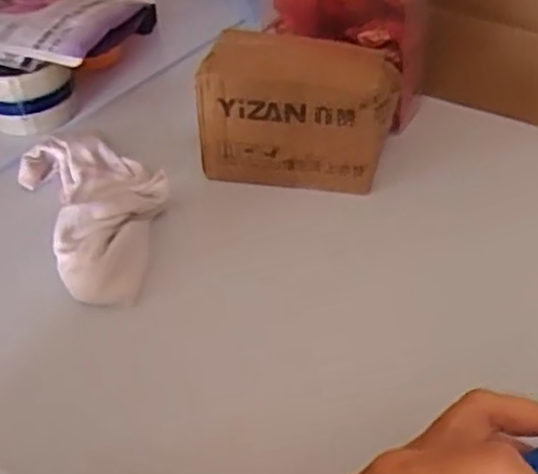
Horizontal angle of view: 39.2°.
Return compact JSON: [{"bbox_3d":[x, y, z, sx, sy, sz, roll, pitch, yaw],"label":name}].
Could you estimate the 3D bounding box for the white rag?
[{"bbox_3d":[-0.130,-0.016,0.604,0.099,0.069,0.193,-20,43,-17],"label":"white rag"}]

